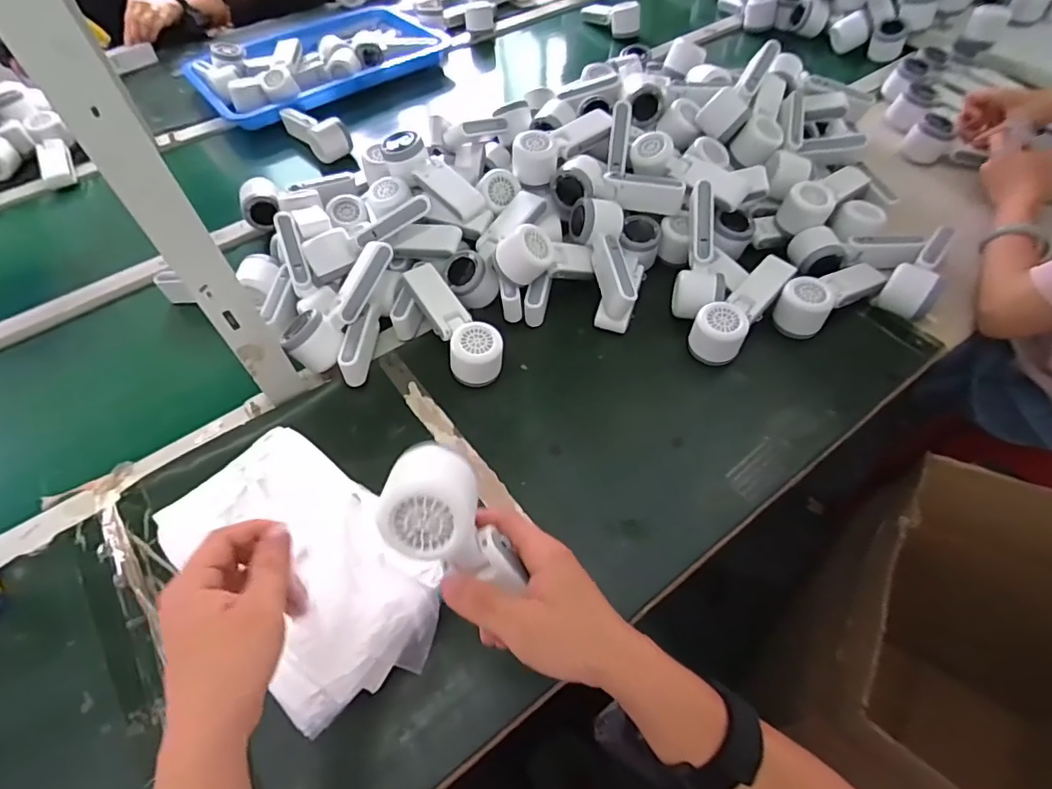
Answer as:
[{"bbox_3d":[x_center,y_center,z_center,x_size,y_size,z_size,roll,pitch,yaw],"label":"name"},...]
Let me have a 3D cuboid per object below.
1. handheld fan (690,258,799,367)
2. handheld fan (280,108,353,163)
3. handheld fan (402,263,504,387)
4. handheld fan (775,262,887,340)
[{"bbox_3d":[0.258,-0.104,0.662,0.061,0.053,0.158,33,63,22],"label":"handheld fan"},{"bbox_3d":[-0.367,-0.462,0.939,0.058,0.054,0.167,-36,61,-21],"label":"handheld fan"},{"bbox_3d":[-0.083,-0.081,0.650,0.057,0.067,0.159,-27,58,-15],"label":"handheld fan"},{"bbox_3d":[0.374,-0.124,0.672,0.147,0.056,0.059,-30,60,-17],"label":"handheld fan"}]

